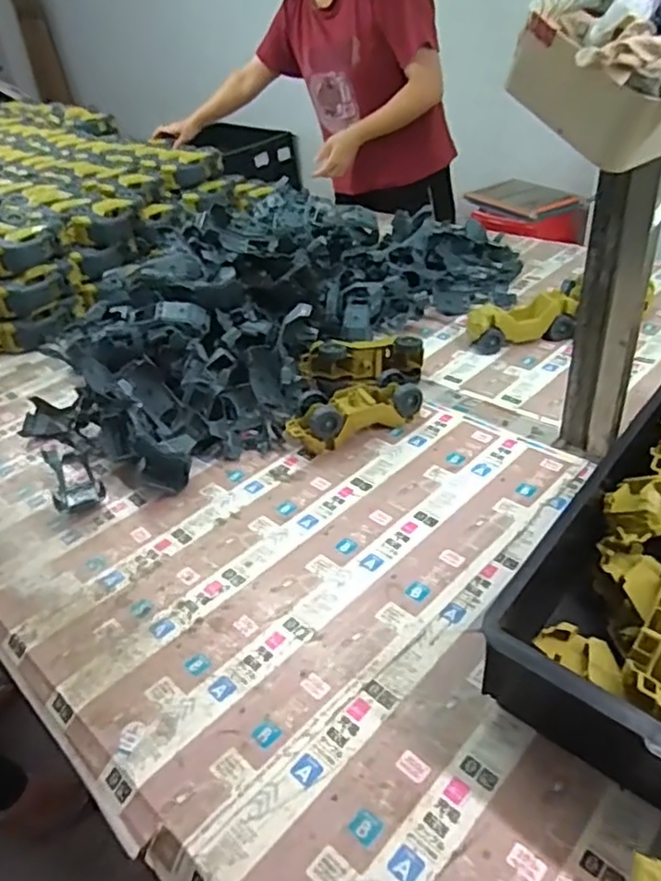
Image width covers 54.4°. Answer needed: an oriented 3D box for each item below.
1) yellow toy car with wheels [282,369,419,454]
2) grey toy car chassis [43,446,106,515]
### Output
[{"bbox_3d":[0.027,-0.036,0.827,0.169,0.056,0.068,-17,38,-13],"label":"yellow toy car with wheels"},{"bbox_3d":[-0.319,0.045,0.797,0.058,0.028,0.107,-21,39,-19],"label":"grey toy car chassis"}]

